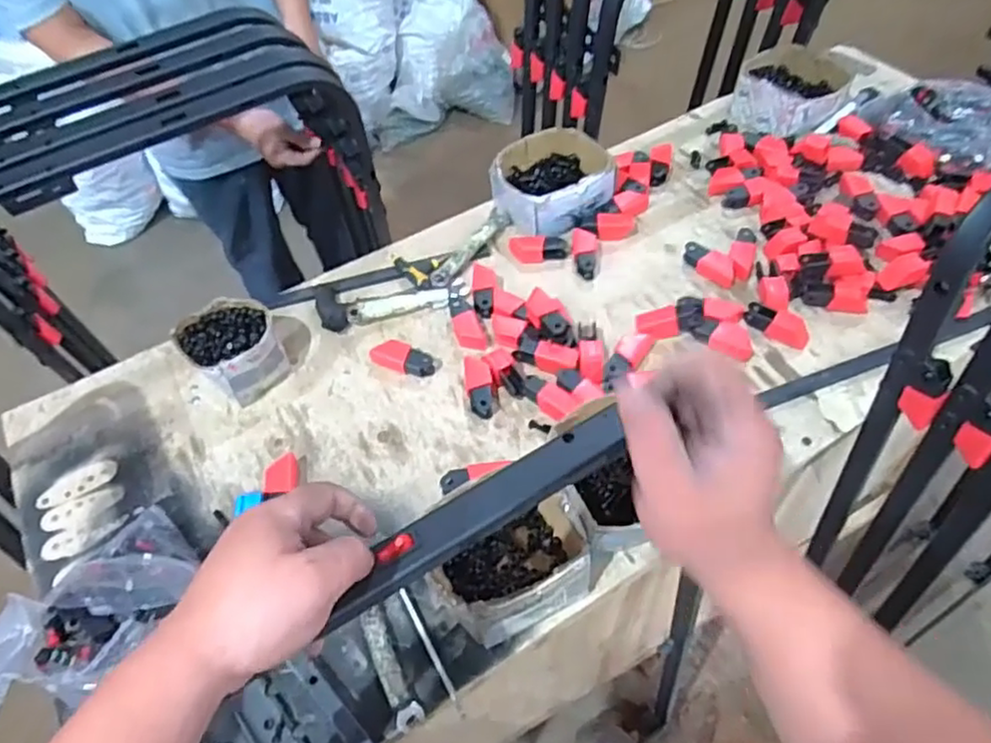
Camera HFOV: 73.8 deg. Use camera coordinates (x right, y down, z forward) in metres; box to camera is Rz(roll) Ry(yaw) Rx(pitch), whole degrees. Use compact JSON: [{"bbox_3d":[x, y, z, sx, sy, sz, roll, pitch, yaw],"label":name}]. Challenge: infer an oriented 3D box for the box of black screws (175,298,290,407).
[{"bbox_3d":[-0.346,-0.031,0.879,0.131,0.071,0.113,30,62,23],"label":"box of black screws"}]

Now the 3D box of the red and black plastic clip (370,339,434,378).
[{"bbox_3d":[-0.125,-0.016,0.885,0.084,0.024,0.037,20,58,18],"label":"red and black plastic clip"}]

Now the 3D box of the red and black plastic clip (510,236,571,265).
[{"bbox_3d":[0.064,-0.184,0.993,0.090,0.032,0.034,9,55,11],"label":"red and black plastic clip"}]

